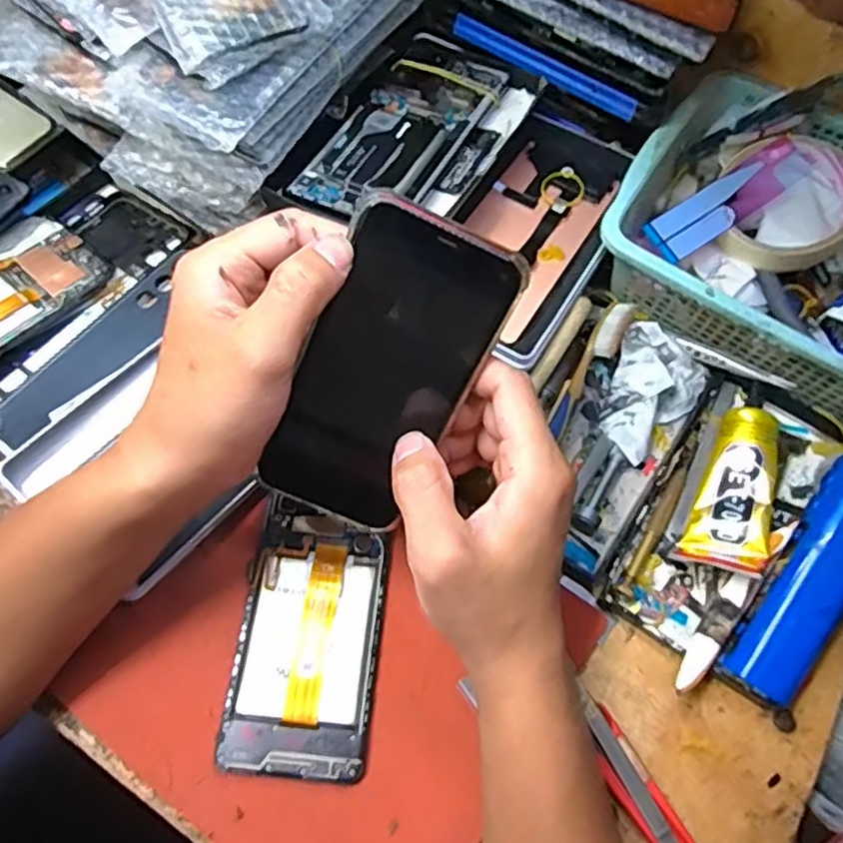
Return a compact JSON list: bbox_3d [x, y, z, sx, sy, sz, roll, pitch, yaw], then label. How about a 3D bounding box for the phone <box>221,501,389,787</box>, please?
[{"bbox_3d":[-0.060,0.113,0.354,0.070,0.009,0.135,5,64,0],"label":"phone"}]

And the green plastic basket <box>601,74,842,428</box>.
[{"bbox_3d":[0.255,-0.101,0.422,0.264,0.063,0.193,41,70,16],"label":"green plastic basket"}]

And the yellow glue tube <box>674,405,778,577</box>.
[{"bbox_3d":[0.188,0.040,0.394,0.041,0.030,0.098,23,66,9],"label":"yellow glue tube"}]

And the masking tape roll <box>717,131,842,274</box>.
[{"bbox_3d":[0.232,-0.139,0.423,0.080,0.020,0.080,0,91,18],"label":"masking tape roll"}]

